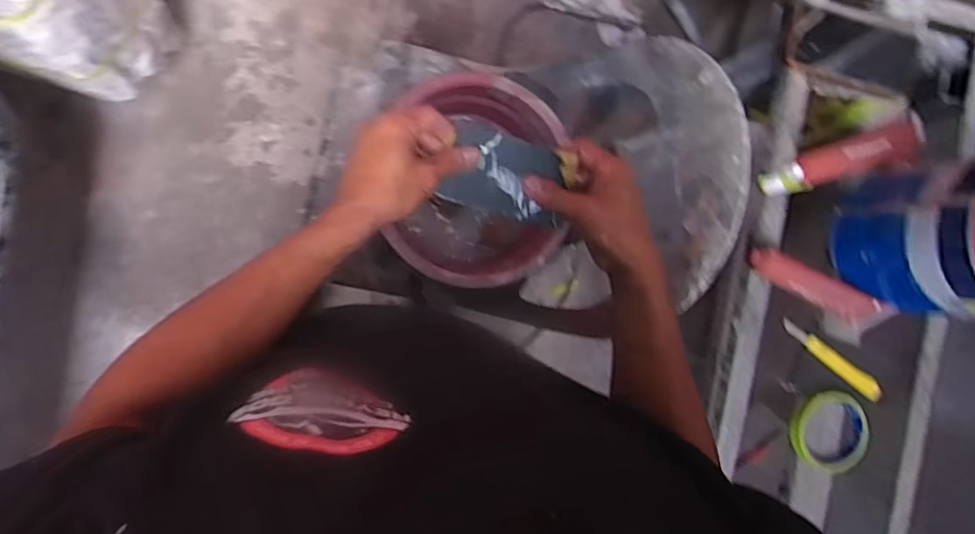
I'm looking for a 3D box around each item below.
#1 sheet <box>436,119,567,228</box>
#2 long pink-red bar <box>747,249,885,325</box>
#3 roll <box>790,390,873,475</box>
[{"bbox_3d":[0.018,-0.080,0.532,0.100,0.042,0.069,17,90,-7],"label":"sheet"},{"bbox_3d":[0.377,0.024,0.712,0.157,0.026,0.032,25,87,-9],"label":"long pink-red bar"},{"bbox_3d":[0.409,0.197,0.734,0.084,0.029,0.095,32,88,-7],"label":"roll"}]

